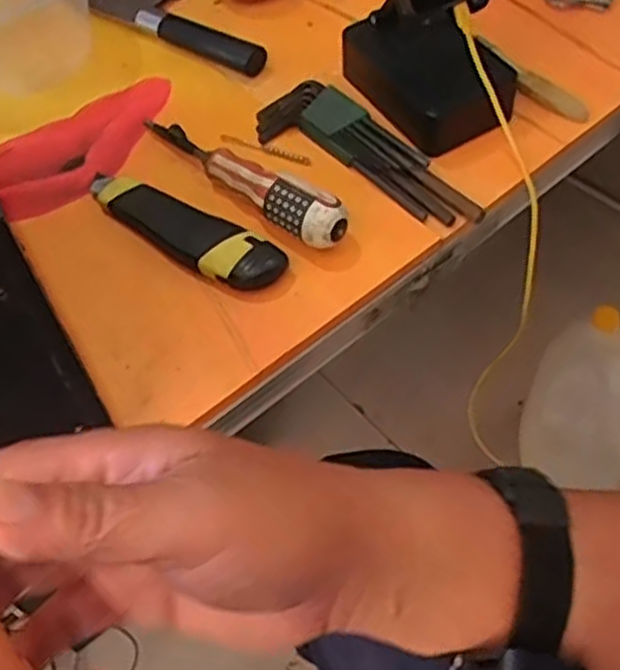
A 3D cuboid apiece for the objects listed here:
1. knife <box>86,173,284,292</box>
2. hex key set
[{"bbox_3d":[-0.087,-0.072,0.510,0.162,0.021,0.039,32,64,23],"label":"knife"},{"bbox_3d":[0.040,-0.129,0.537,0.183,0.021,0.058,37,66,25],"label":"hex key set"}]

